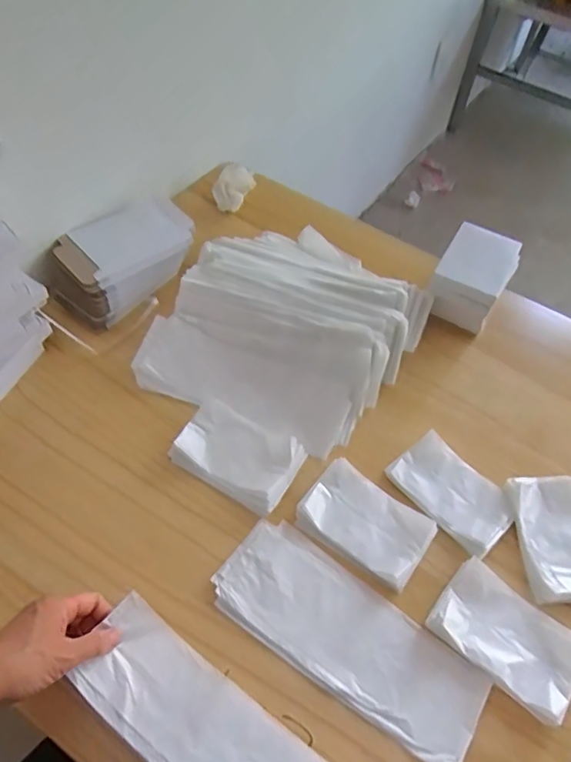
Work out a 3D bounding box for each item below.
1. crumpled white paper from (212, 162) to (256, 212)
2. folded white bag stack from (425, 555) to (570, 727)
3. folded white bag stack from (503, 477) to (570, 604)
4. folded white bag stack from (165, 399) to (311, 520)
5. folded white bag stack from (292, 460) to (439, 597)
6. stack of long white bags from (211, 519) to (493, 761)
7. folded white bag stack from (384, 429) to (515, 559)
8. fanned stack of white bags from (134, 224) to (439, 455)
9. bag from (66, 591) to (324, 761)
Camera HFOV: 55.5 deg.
[{"bbox_3d":[-0.086,-0.312,0.872,0.054,0.032,0.076,28,58,16],"label":"crumpled white paper"},{"bbox_3d":[0.212,0.240,0.514,0.133,0.023,0.089,36,59,21],"label":"folded white bag stack"},{"bbox_3d":[0.290,0.164,0.573,0.087,0.016,0.129,0,53,-4],"label":"folded white bag stack"},{"bbox_3d":[-0.052,0.080,0.610,0.136,0.019,0.091,27,56,16],"label":"folded white bag stack"},{"bbox_3d":[0.084,0.150,0.573,0.129,0.021,0.084,33,58,20],"label":"folded white bag stack"},{"bbox_3d":[0.058,0.240,0.512,0.259,0.009,0.103,33,58,19],"label":"stack of long white bags"},{"bbox_3d":[0.185,0.123,0.602,0.085,0.017,0.130,-34,62,-26],"label":"folded white bag stack"},{"bbox_3d":[0.013,-0.084,0.702,0.301,0.068,0.319,21,54,12],"label":"fanned stack of white bags"},{"bbox_3d":[-0.015,0.313,0.422,0.348,0.021,0.080,33,59,14],"label":"bag"}]

